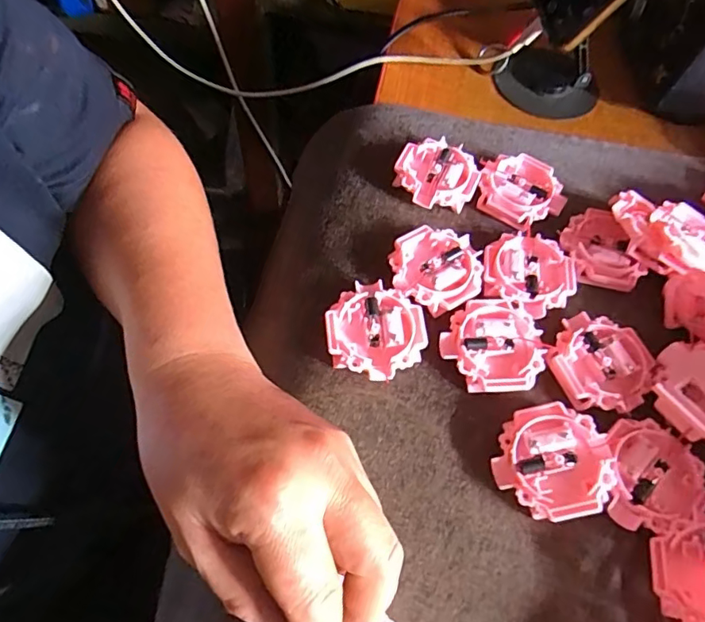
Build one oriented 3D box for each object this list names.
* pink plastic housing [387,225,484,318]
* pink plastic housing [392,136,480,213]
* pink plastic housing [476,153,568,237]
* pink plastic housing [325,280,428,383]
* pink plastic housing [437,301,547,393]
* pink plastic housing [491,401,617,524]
[{"bbox_3d":[0.048,-0.024,0.302,0.052,0.013,0.051,1,62,-3],"label":"pink plastic housing"},{"bbox_3d":[0.054,-0.088,0.336,0.051,0.016,0.048,22,63,8],"label":"pink plastic housing"},{"bbox_3d":[0.108,-0.078,0.337,0.054,0.016,0.050,39,67,16],"label":"pink plastic housing"},{"bbox_3d":[0.012,0.011,0.282,0.052,0.016,0.053,1,62,-3],"label":"pink plastic housing"},{"bbox_3d":[0.075,0.019,0.283,0.053,0.015,0.051,2,62,-2],"label":"pink plastic housing"},{"bbox_3d":[0.098,0.074,0.253,0.051,0.021,0.051,22,63,8],"label":"pink plastic housing"}]

